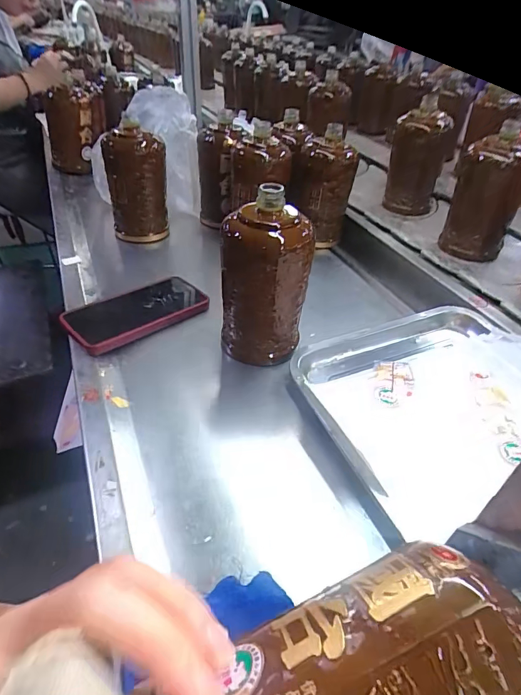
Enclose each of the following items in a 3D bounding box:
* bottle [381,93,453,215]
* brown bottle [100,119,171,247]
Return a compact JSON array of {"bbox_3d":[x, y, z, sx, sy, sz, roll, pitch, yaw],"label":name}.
[{"bbox_3d":[0.277,-0.339,0.739,0.087,0.173,0.073,13,41,13],"label":"bottle"},{"bbox_3d":[-0.190,-0.252,0.649,0.090,0.159,0.069,-10,42,-13],"label":"brown bottle"}]

